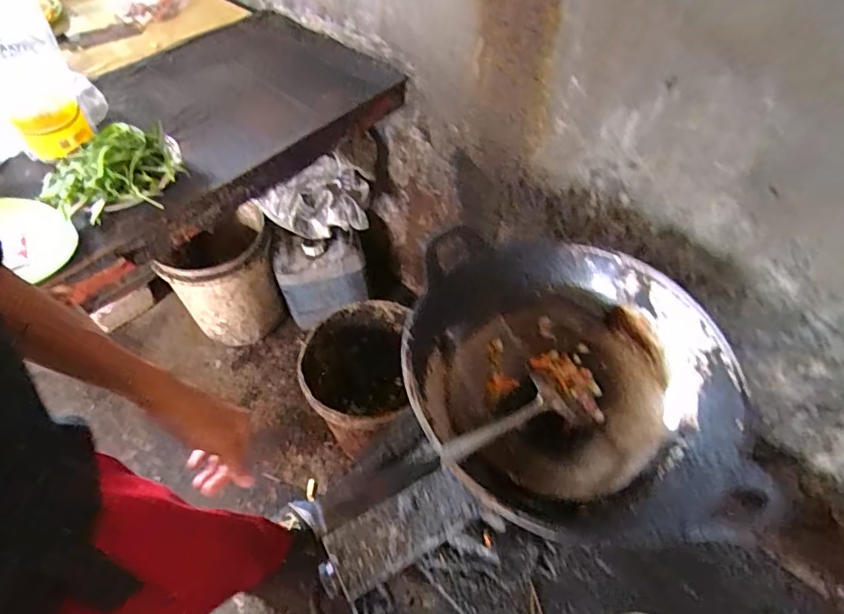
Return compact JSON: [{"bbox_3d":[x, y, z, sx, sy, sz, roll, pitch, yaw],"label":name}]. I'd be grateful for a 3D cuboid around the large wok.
[{"bbox_3d":[0.193,0.094,0.711,0.431,0.194,0.419,9,54,5],"label":"large wok"}]

